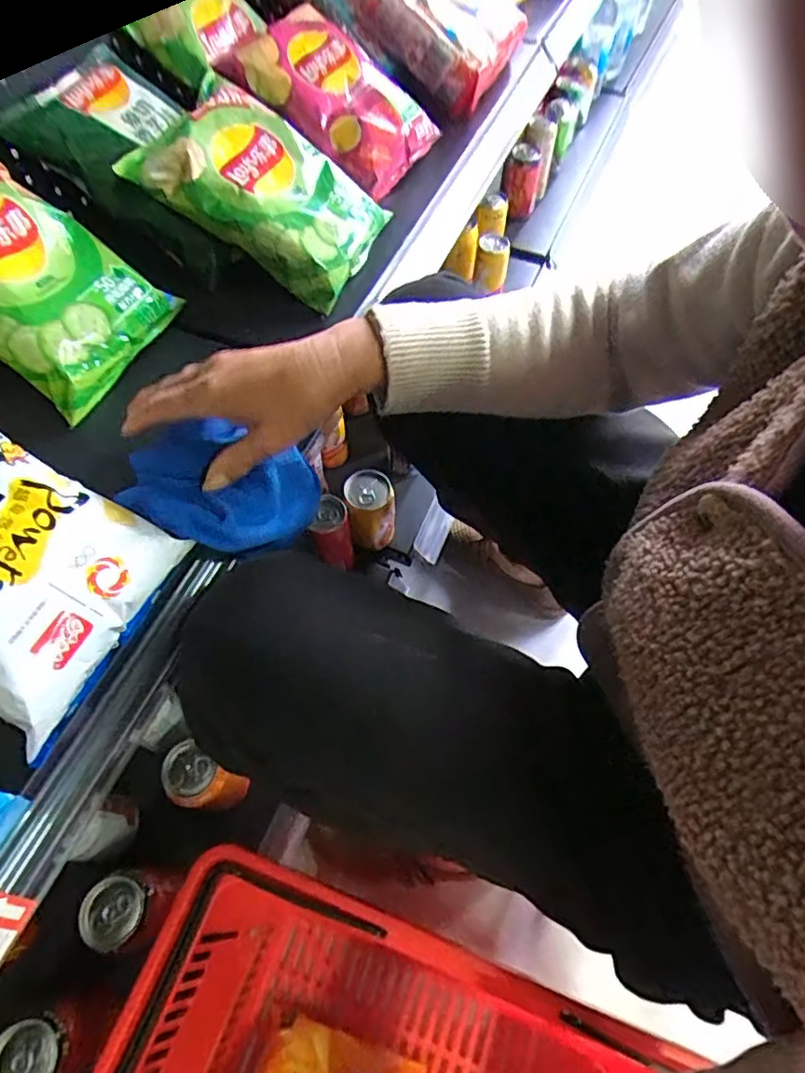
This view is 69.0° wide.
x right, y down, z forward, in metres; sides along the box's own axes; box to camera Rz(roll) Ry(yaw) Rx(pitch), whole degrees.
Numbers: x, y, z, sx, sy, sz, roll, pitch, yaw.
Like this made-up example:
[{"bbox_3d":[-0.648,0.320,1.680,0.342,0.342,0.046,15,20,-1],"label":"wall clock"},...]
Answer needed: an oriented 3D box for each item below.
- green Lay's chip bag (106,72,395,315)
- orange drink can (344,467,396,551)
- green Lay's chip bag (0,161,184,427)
[{"bbox_3d":[-0.135,-0.351,0.585,0.228,0.054,0.163,28,66,-16],"label":"green Lay's chip bag"},{"bbox_3d":[-0.042,-0.030,0.795,0.063,0.125,0.073,-11,61,-6],"label":"orange drink can"},{"bbox_3d":[-0.322,-0.227,0.491,0.210,0.050,0.160,39,64,-23],"label":"green Lay's chip bag"}]

